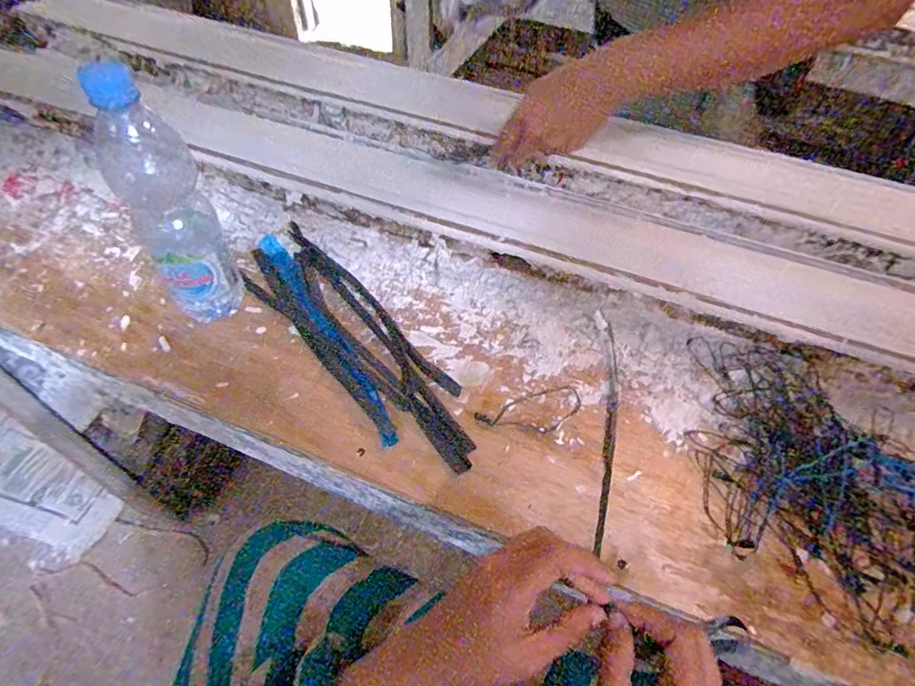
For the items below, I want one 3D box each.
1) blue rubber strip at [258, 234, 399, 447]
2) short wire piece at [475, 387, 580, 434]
[{"bbox_3d":[-0.136,-0.018,0.500,0.023,0.012,0.287,-27,59,-22],"label":"blue rubber strip"},{"bbox_3d":[0.072,0.067,0.459,0.103,0.004,0.042,-18,56,-16],"label":"short wire piece"}]

